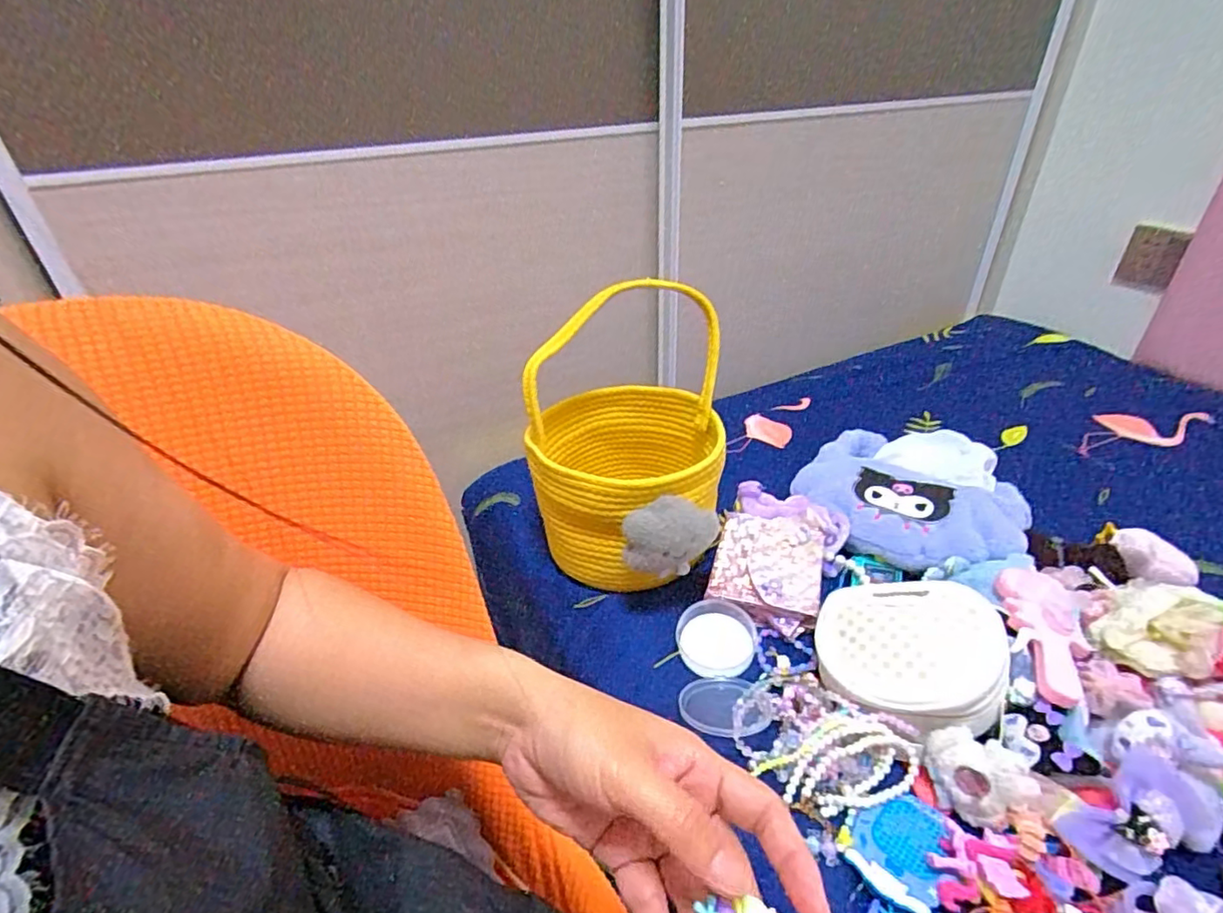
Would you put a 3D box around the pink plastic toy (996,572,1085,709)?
[{"bbox_3d":[0.390,0.160,0.523,0.053,0.034,0.135,7,35,14],"label":"pink plastic toy"}]

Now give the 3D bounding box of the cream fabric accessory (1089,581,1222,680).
[{"bbox_3d":[0.469,0.149,0.501,0.076,0.050,0.078,-2,34,1],"label":"cream fabric accessory"}]

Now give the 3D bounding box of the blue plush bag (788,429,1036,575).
[{"bbox_3d":[0.376,0.046,0.737,0.248,0.069,0.228,21,41,31],"label":"blue plush bag"}]

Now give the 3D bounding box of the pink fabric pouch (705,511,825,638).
[{"bbox_3d":[0.178,0.129,0.669,0.116,0.049,0.129,10,36,18],"label":"pink fabric pouch"}]

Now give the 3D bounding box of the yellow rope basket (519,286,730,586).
[{"bbox_3d":[0.014,-0.014,0.684,0.219,0.266,0.267,3,35,8],"label":"yellow rope basket"}]

